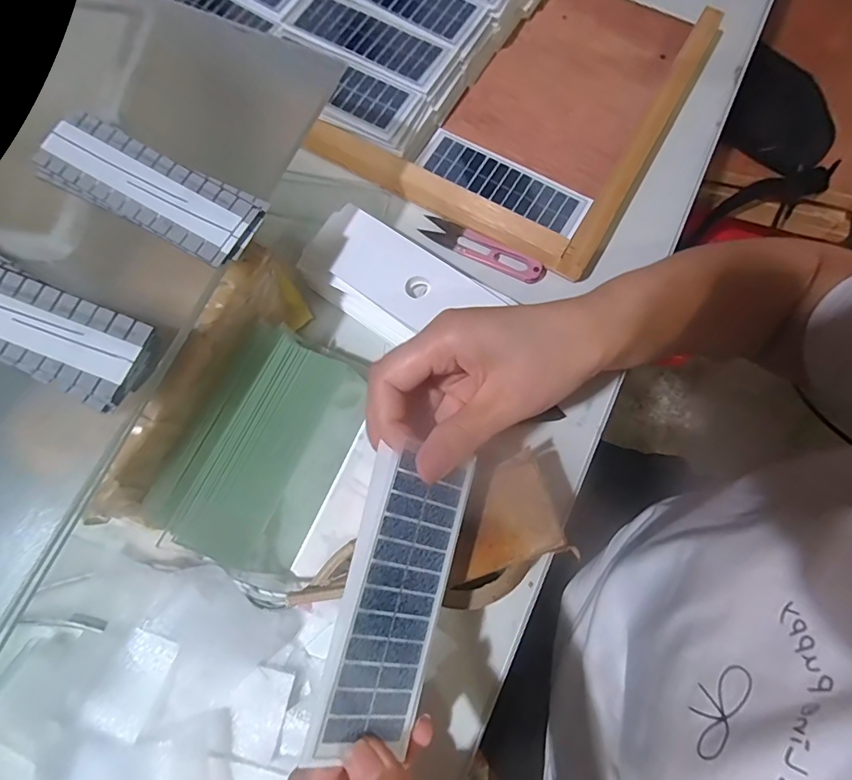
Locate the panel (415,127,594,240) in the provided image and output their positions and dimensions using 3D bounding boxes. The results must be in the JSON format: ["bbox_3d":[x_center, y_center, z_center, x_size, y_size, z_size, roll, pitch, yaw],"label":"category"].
[{"bbox_3d":[0.064,-0.174,0.386,0.144,0.005,0.045,29,79,8],"label":"panel"}]

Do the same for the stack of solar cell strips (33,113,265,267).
[{"bbox_3d":[-0.151,-0.110,0.252,0.126,0.006,0.044,26,80,5],"label":"stack of solar cell strips"}]

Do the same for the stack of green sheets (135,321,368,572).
[{"bbox_3d":[-0.103,0.031,0.299,0.089,0.041,0.151,20,74,6],"label":"stack of green sheets"}]

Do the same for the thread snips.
[{"bbox_3d":[0.044,-0.112,0.367,0.103,0.009,0.021,28,75,8],"label":"thread snips"}]

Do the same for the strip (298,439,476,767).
[{"bbox_3d":[-0.014,0.093,0.215,0.050,0.008,0.126,21,75,-29],"label":"strip"}]

